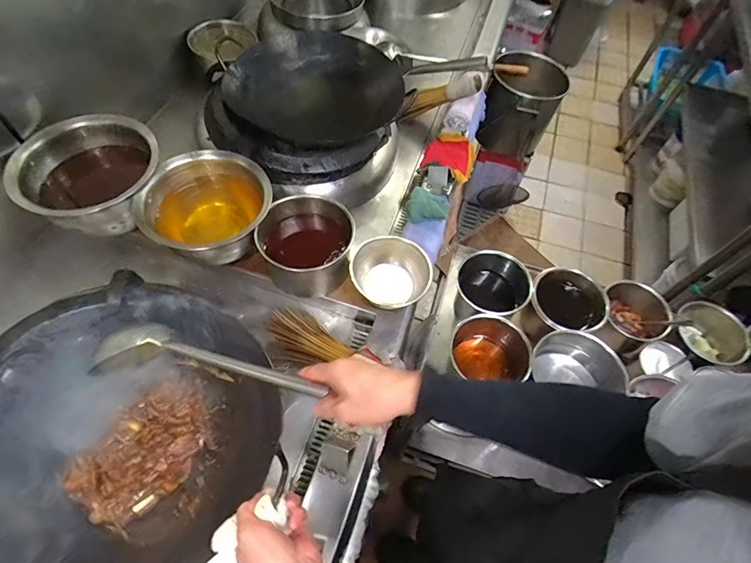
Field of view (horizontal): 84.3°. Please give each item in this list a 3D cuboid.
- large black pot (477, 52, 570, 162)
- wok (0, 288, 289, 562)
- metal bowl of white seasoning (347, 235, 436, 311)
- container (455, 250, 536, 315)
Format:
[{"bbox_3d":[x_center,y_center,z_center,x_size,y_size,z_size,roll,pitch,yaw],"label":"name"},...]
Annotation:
[{"bbox_3d":[0.573,-0.700,1.644,0.262,0.331,0.283,1,60,-2],"label":"large black pot"},{"bbox_3d":[-0.399,0.224,0.664,0.503,0.116,0.408,24,62,11],"label":"wok"},{"bbox_3d":[0.027,-0.015,0.893,0.156,0.078,0.152,1,60,-2],"label":"metal bowl of white seasoning"},{"bbox_3d":[0.251,0.032,0.921,0.154,0.136,0.147,1,60,-2],"label":"container"}]

